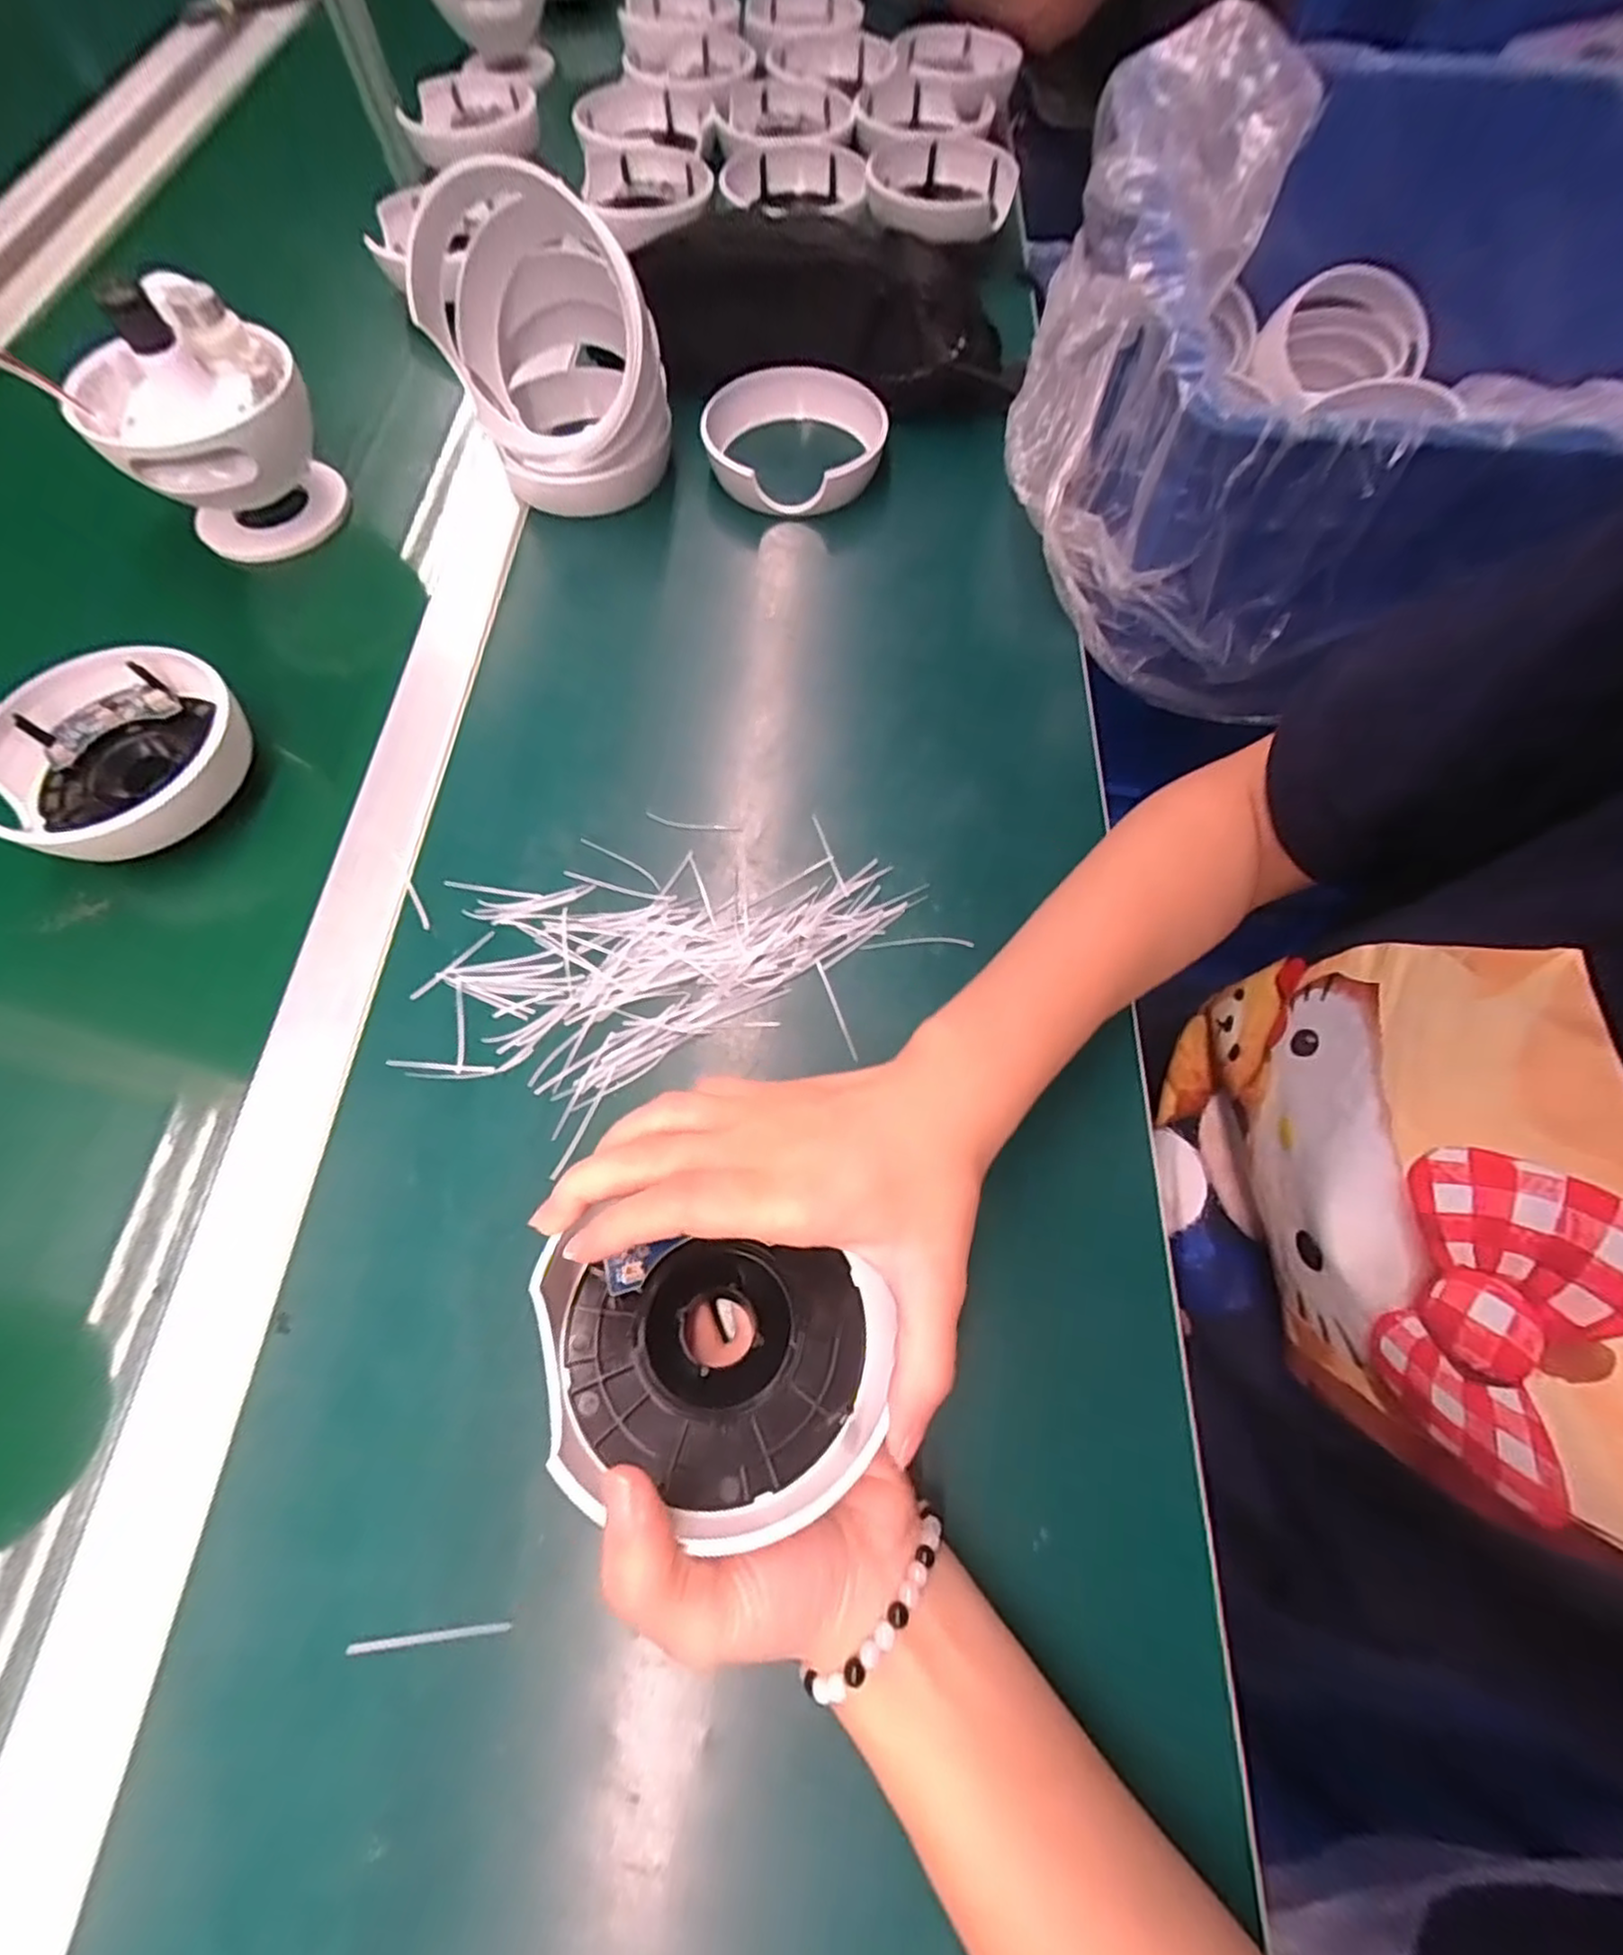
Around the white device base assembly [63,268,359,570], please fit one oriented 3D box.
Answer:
[{"bbox_3d":[-0.351,-0.322,0.420,0.116,0.119,0.102,-33,71,-13],"label":"white device base assembly"}]

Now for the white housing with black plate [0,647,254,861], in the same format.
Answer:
[{"bbox_3d":[-0.353,-0.121,0.358,0.110,0.035,0.109,0,67,0],"label":"white housing with black plate"}]

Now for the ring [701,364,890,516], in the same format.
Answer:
[{"bbox_3d":[-0.011,-0.355,0.454,0.115,0.024,0.123,-6,67,-2],"label":"ring"}]

